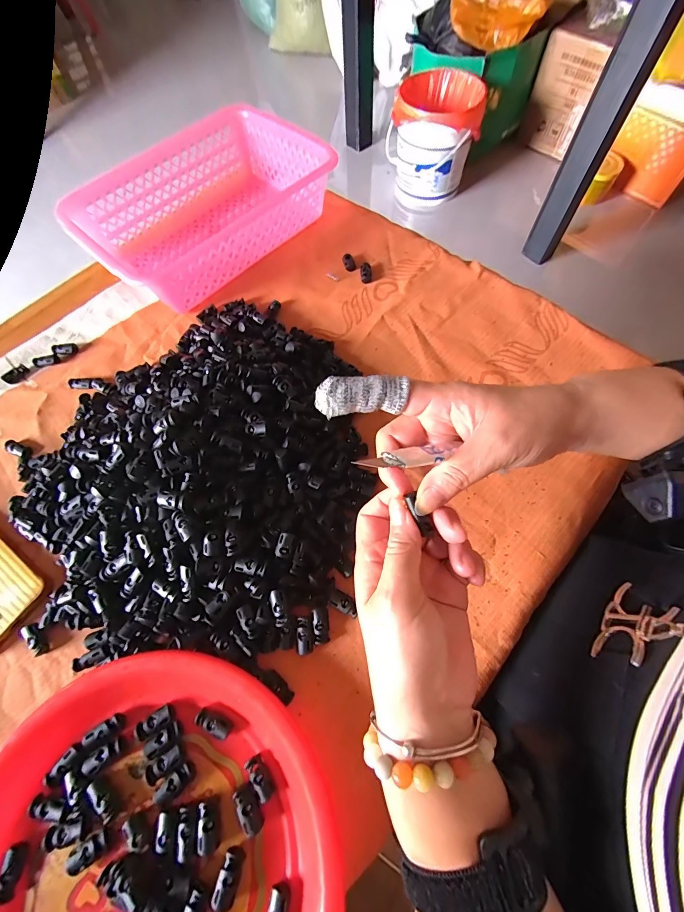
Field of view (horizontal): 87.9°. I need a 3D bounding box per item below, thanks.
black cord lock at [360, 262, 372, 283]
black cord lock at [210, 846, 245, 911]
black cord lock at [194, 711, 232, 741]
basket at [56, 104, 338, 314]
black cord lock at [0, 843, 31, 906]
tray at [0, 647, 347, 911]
[{"bbox_3d":[0.031,-0.235,0.455,0.014,0.010,0.029,-3,67,2],"label":"black cord lock"},{"bbox_3d":[-0.073,0.273,0.229,0.014,0.012,0.029,11,68,7],"label":"black cord lock"},{"bbox_3d":[-0.097,0.202,0.267,0.028,0.006,0.013,24,71,13],"label":"black cord lock"},{"bbox_3d":[-0.174,-0.320,0.466,0.298,0.075,0.195,-42,71,-14],"label":"basket"},{"bbox_3d":[-0.222,0.280,0.238,0.011,0.009,0.027,4,67,5],"label":"black cord lock"},{"bbox_3d":[-0.134,0.270,0.226,0.253,0.031,0.241,-43,71,-14],"label":"tray"}]

